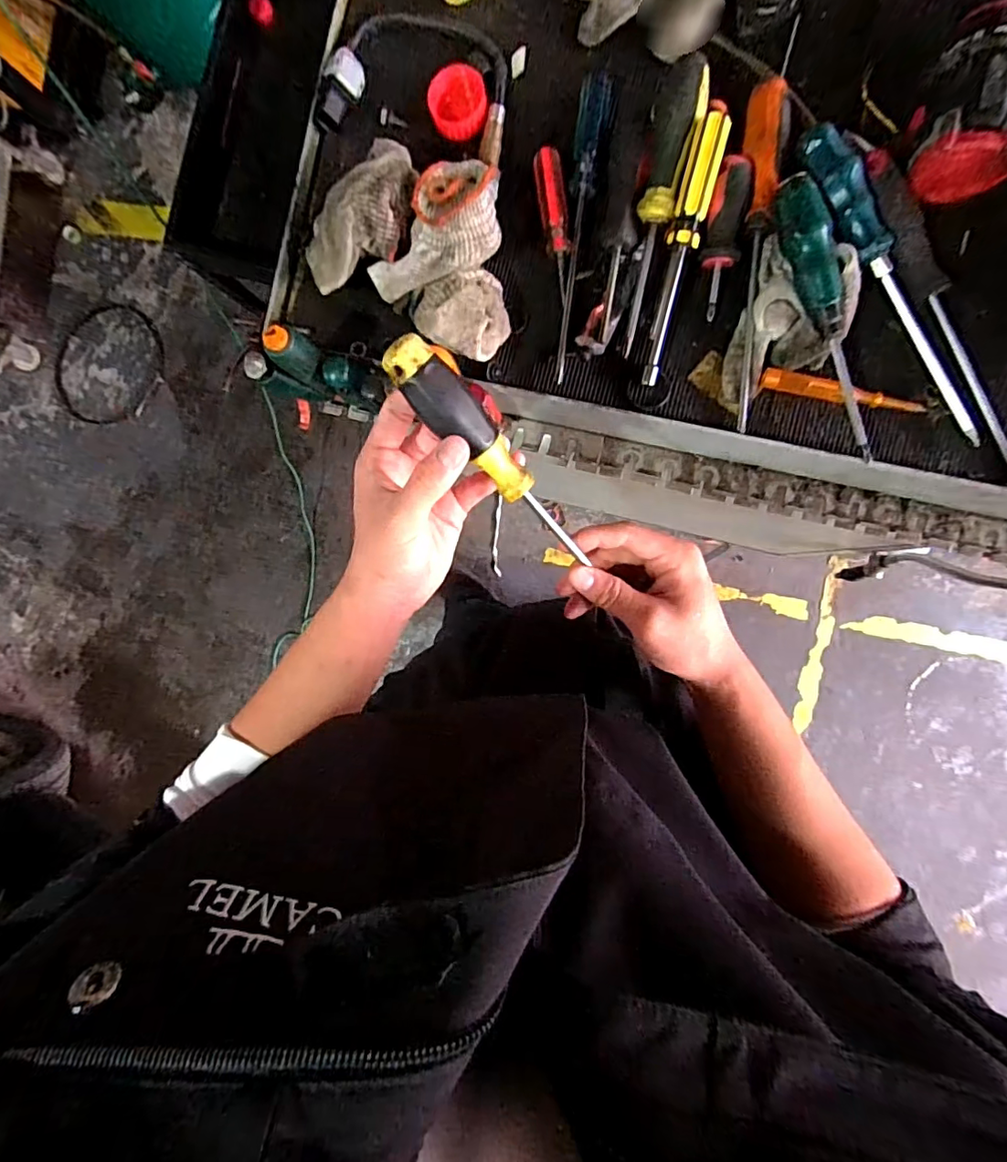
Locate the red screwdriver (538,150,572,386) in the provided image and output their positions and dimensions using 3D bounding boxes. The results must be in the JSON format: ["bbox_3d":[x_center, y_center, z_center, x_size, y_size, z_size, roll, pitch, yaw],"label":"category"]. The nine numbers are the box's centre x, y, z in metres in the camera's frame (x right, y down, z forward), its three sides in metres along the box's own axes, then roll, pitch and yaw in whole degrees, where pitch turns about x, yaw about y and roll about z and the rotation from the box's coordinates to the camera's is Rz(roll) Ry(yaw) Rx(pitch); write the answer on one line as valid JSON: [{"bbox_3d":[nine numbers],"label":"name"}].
[{"bbox_3d":[0.041,-0.280,0.427,0.019,0.012,0.111,-8,89,9],"label":"red screwdriver"}]

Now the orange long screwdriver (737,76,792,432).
[{"bbox_3d":[0.182,-0.239,0.400,0.028,0.022,0.246,7,92,9],"label":"orange long screwdriver"}]

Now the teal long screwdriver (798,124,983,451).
[{"bbox_3d":[0.274,-0.206,0.376,0.028,0.030,0.236,-33,86,8],"label":"teal long screwdriver"}]

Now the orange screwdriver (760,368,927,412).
[{"bbox_3d":[0.245,-0.136,0.395,0.109,0.012,0.015,18,93,8],"label":"orange screwdriver"}]

